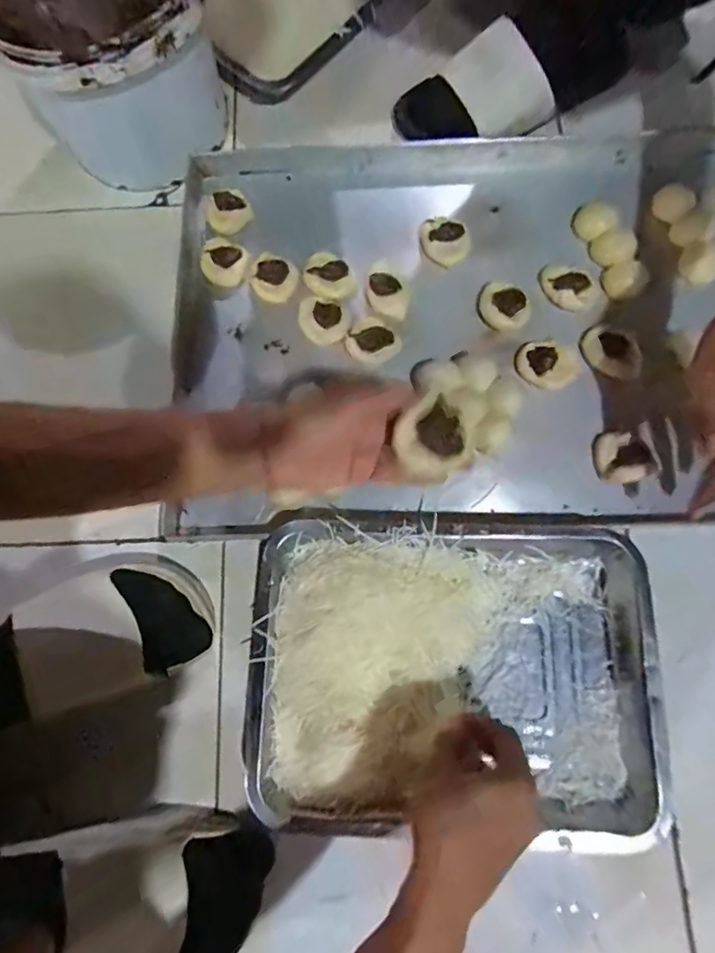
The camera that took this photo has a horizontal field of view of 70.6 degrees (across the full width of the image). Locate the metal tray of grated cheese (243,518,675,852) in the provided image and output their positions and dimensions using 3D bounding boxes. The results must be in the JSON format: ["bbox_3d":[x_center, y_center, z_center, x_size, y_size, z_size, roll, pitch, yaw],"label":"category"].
[{"bbox_3d":[0.079,0.167,0.447,0.341,0.045,0.249,1,78,2],"label":"metal tray of grated cheese"}]

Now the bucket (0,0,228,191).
[{"bbox_3d":[-0.261,-0.460,0.555,0.211,0.176,0.223,0,78,2],"label":"bucket"}]

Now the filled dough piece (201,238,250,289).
[{"bbox_3d":[-0.151,-0.242,0.572,0.060,0.011,0.049,38,81,9],"label":"filled dough piece"}]

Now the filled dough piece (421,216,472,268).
[{"bbox_3d":[0.100,-0.267,0.580,0.054,0.030,0.049,22,79,6],"label":"filled dough piece"}]

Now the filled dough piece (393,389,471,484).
[{"bbox_3d":[0.052,-0.024,0.355,0.049,0.024,0.051,-42,80,-7],"label":"filled dough piece"}]

